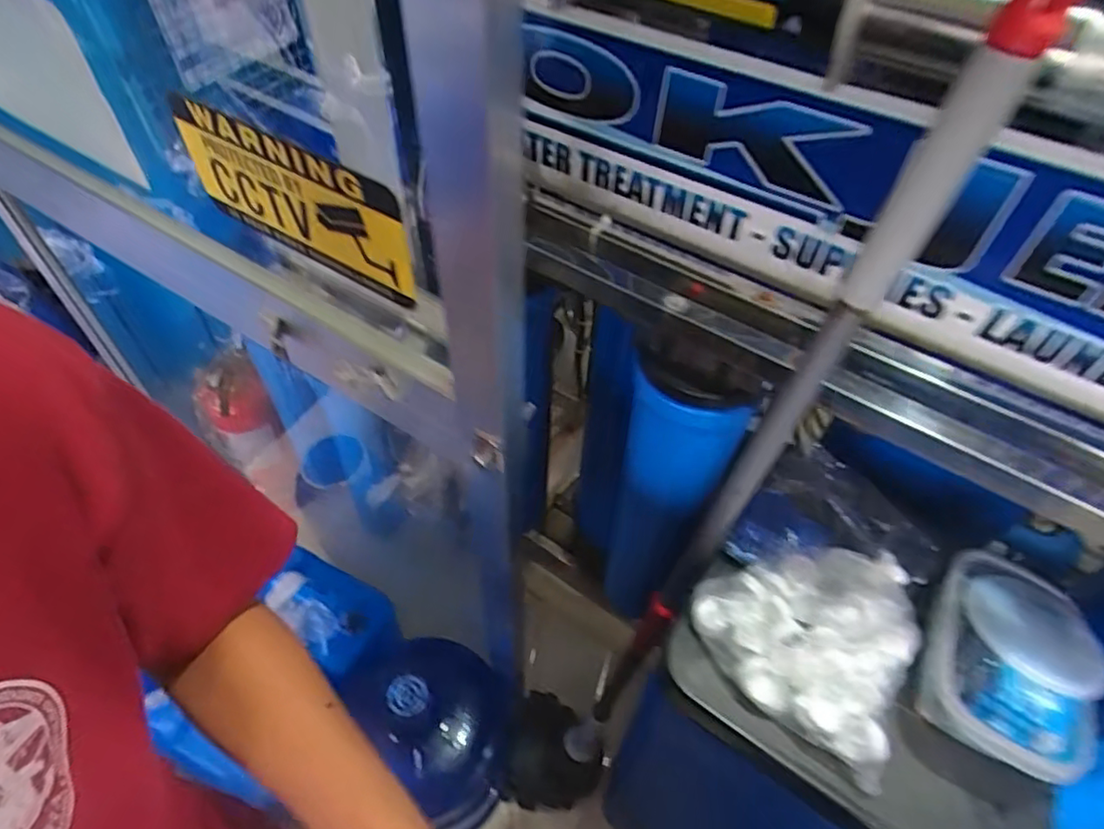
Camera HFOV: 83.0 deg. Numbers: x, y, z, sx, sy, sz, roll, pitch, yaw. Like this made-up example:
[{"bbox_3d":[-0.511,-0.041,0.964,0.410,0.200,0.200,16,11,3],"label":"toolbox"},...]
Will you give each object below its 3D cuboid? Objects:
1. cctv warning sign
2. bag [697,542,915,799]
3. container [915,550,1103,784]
[{"bbox_3d":[-0.183,-0.149,0.437,0.212,0.094,0.004,28,56,18],"label":"cctv warning sign"},{"bbox_3d":[0.232,0.188,0.567,0.178,0.047,0.175,27,53,21],"label":"bag"},{"bbox_3d":[0.390,0.204,0.532,0.114,0.064,0.168,25,52,19],"label":"container"}]

